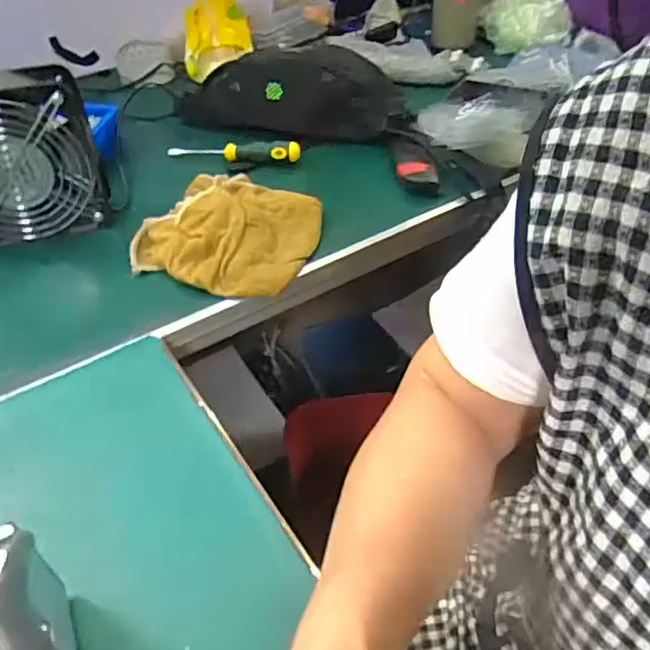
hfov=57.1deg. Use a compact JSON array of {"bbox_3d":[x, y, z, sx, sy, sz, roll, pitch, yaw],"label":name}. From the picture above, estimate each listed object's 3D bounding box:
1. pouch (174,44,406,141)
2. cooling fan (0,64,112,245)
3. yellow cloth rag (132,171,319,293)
[{"bbox_3d":[-0.052,-0.296,0.741,0.293,0.086,0.078,13,46,16],"label":"pouch"},{"bbox_3d":[-0.297,-0.156,0.569,0.150,0.141,0.067,-13,44,-10],"label":"cooling fan"},{"bbox_3d":[-0.090,-0.105,0.576,0.166,0.039,0.175,11,45,15],"label":"yellow cloth rag"}]

